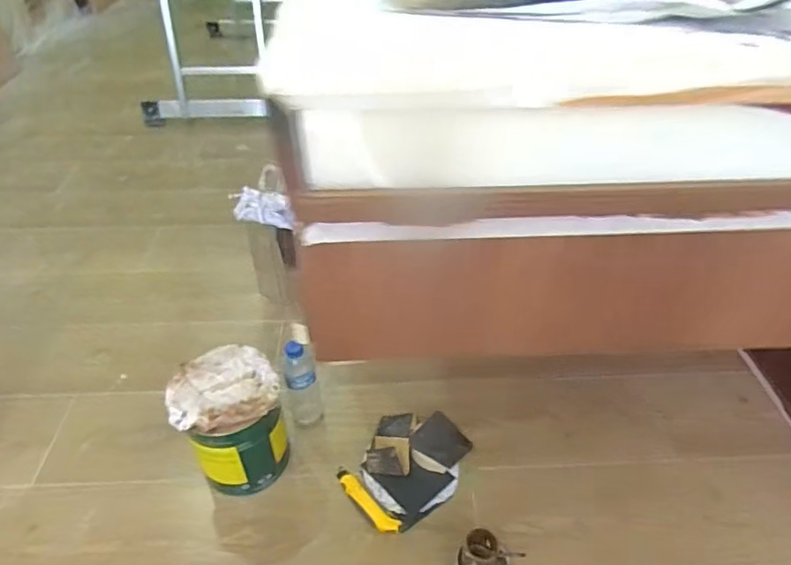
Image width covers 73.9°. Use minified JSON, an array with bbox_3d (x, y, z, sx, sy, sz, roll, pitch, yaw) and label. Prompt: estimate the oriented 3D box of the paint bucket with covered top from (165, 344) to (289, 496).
[{"bbox_3d":[-0.278,0.244,0.917,0.162,0.220,0.161,0,42,0],"label":"paint bucket with covered top"}]

